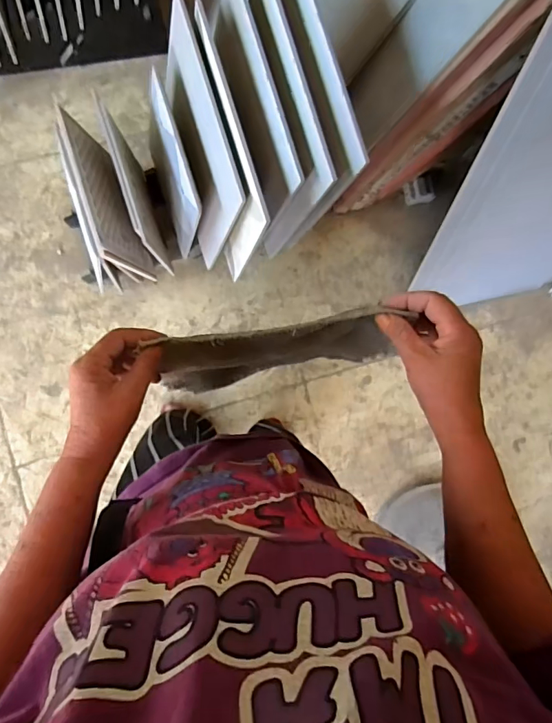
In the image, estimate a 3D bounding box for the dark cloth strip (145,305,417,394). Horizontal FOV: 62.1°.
[{"bbox_3d":[-0.001,-0.009,0.569,0.256,0.327,0.026,-10,82,0],"label":"dark cloth strip"}]

